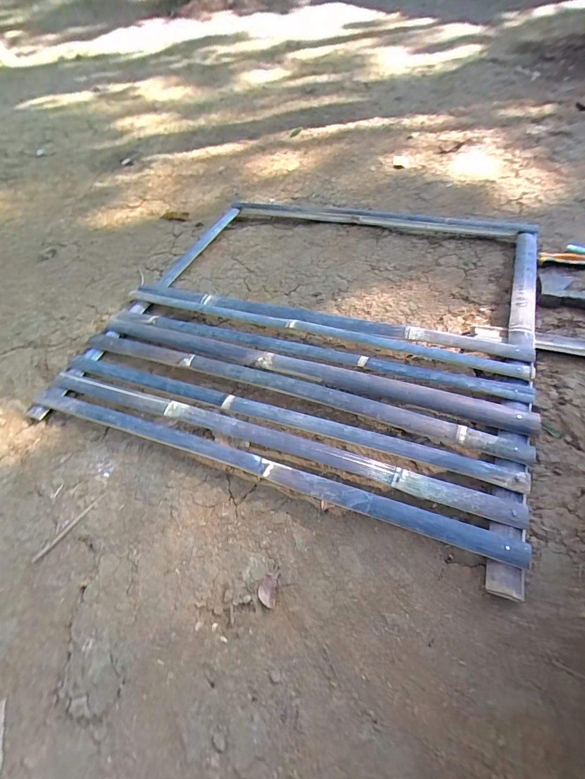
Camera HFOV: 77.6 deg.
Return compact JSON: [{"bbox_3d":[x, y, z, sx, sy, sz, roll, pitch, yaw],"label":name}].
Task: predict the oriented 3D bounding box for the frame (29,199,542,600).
[{"bbox_3d":[0.045,-0.200,0.847,0.920,0.062,0.885,17,54,19],"label":"frame"}]

